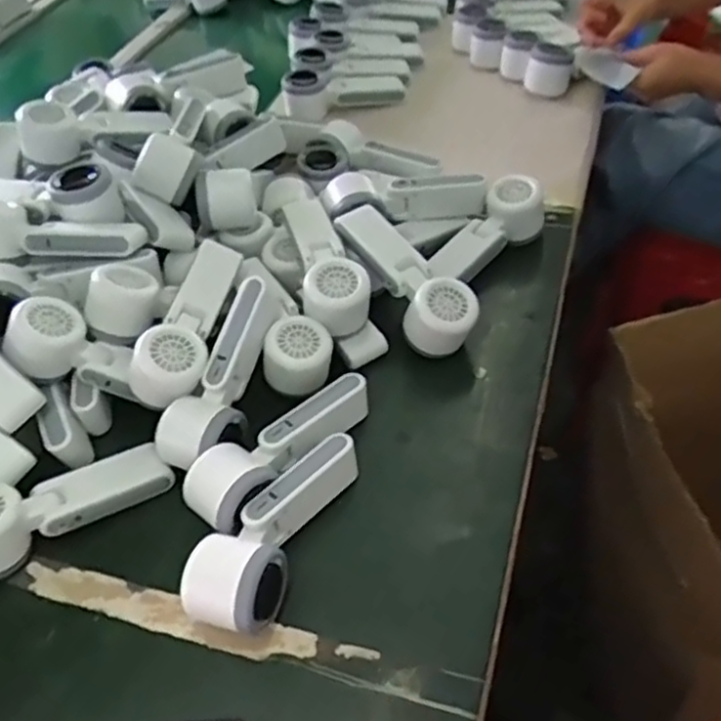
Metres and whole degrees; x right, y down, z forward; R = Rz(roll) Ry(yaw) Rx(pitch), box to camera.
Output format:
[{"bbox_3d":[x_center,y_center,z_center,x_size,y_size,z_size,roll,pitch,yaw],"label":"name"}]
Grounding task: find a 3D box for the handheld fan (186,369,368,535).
[{"bbox_3d":[-0.060,0.069,0.565,0.059,0.050,0.166,32,57,29],"label":"handheld fan"}]

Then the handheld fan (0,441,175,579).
[{"bbox_3d":[-0.235,0.102,0.547,0.164,0.056,0.061,-27,51,-19],"label":"handheld fan"}]

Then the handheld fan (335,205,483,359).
[{"bbox_3d":[0.040,-0.078,0.654,0.053,0.045,0.165,-30,69,-22],"label":"handheld fan"}]

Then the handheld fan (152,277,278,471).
[{"bbox_3d":[-0.108,0.012,0.589,0.057,0.055,0.169,19,71,21],"label":"handheld fan"}]

